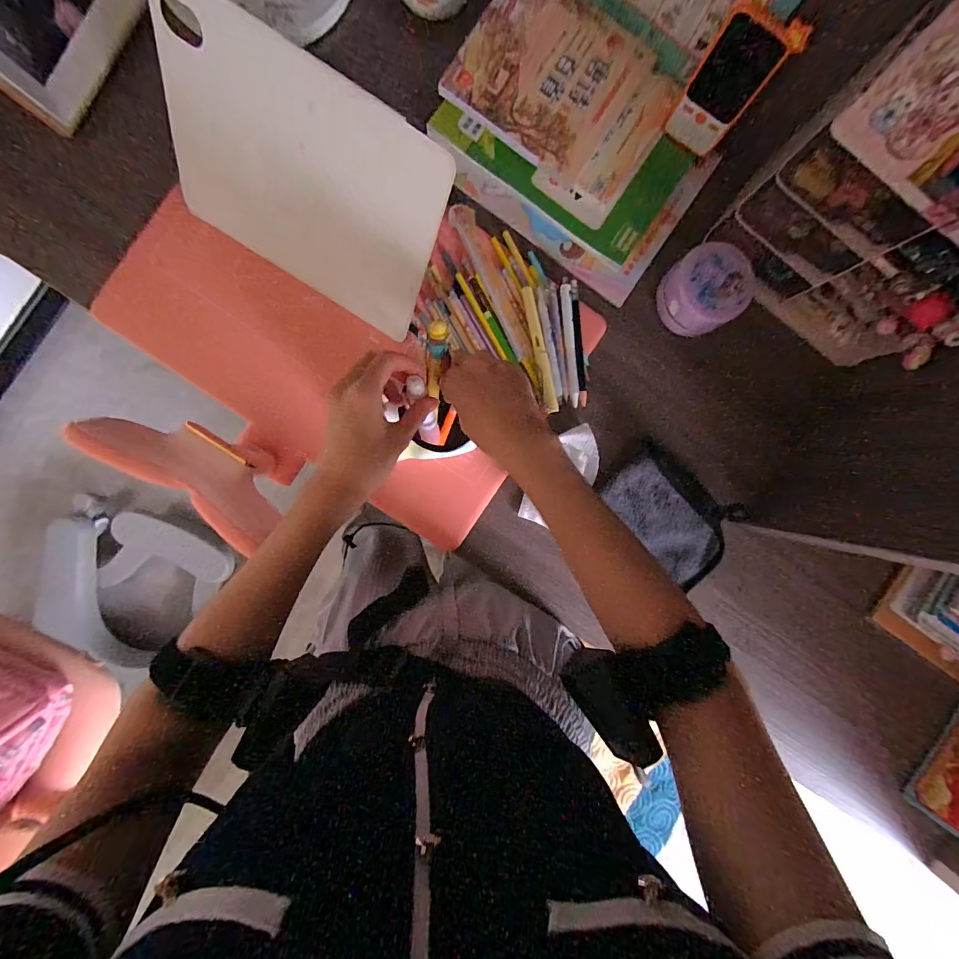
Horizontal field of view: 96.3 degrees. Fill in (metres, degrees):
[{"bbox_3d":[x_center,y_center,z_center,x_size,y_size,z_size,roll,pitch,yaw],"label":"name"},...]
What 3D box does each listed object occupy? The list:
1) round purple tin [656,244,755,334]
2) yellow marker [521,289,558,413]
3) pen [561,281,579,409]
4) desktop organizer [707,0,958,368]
[{"bbox_3d":[0.241,-0.204,0.467,0.072,0.061,0.079,0,92,-4],"label":"round purple tin"},{"bbox_3d":[0.066,-0.143,0.473,0.014,0.009,0.140,-12,92,-3],"label":"yellow marker"},{"bbox_3d":[0.101,-0.149,0.477,0.012,0.006,0.133,-5,92,-4],"label":"pen"},{"bbox_3d":[0.375,-0.230,0.362,0.230,0.278,0.116,39,89,-4],"label":"desktop organizer"}]

